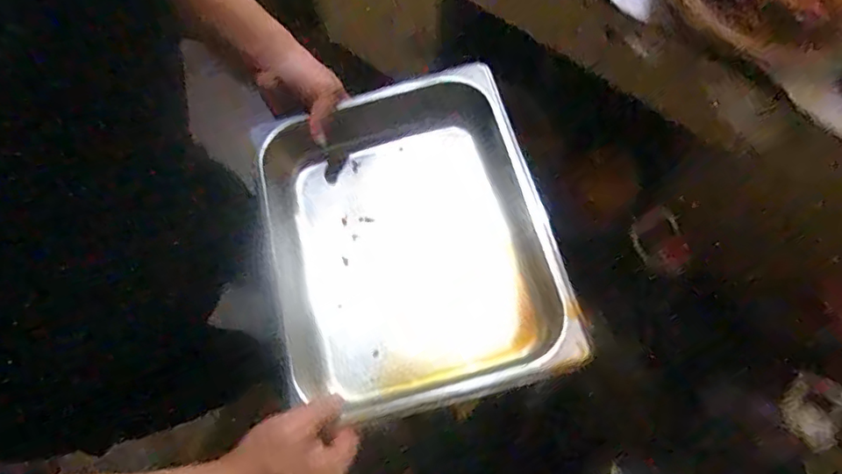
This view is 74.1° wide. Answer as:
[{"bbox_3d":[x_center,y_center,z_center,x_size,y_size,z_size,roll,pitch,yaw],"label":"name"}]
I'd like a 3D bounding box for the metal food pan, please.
[{"bbox_3d":[-0.017,-0.001,0.562,0.261,0.085,0.307,-13,67,1],"label":"metal food pan"}]

